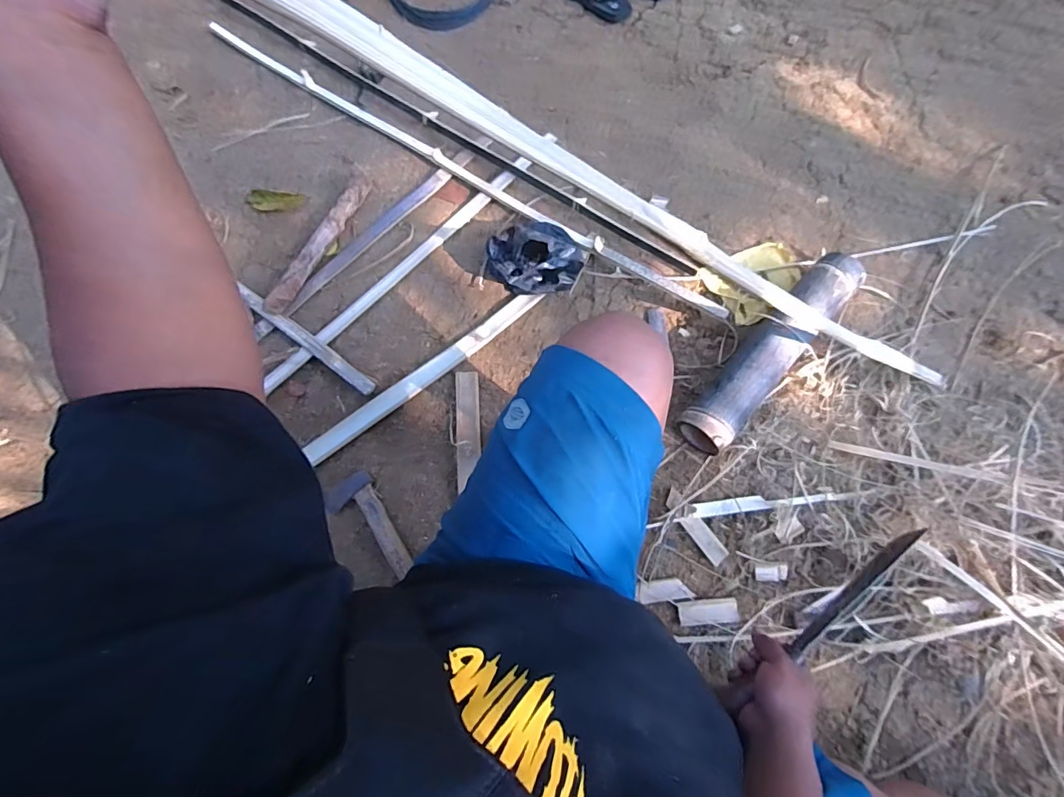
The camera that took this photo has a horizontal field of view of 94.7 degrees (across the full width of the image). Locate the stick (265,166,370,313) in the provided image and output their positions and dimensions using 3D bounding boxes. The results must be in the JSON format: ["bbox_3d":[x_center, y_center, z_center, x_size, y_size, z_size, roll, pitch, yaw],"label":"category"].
[{"bbox_3d":[-0.457,-0.343,1.066,0.048,0.043,0.389,22,72,9],"label":"stick"}]

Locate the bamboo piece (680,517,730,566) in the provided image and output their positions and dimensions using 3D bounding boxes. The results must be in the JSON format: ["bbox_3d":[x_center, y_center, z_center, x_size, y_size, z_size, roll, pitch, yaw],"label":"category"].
[{"bbox_3d":[0.304,0.247,0.861,0.033,0.012,0.092,-38,74,-9],"label":"bamboo piece"}]

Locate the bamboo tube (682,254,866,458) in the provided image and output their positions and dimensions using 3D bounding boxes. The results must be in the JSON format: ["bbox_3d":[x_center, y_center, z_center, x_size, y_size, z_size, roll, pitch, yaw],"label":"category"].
[{"bbox_3d":[0.460,-0.093,0.932,0.095,0.087,0.484,41,76,14],"label":"bamboo tube"}]

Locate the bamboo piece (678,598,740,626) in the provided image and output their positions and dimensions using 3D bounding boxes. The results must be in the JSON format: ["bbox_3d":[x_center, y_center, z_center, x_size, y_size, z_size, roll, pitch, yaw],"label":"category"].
[{"bbox_3d":[0.295,0.356,0.819,0.097,0.010,0.037,-4,72,2],"label":"bamboo piece"}]

